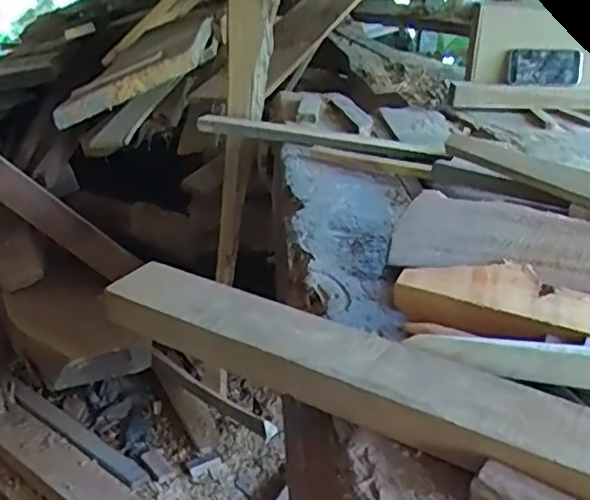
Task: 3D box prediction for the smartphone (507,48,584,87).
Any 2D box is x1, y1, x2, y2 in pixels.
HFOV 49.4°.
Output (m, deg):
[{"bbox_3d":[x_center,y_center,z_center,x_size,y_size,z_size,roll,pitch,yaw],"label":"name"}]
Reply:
[{"bbox_3d":[0.506,-0.370,1.300,0.147,0.070,0.015,2,27,2],"label":"smartphone"}]

